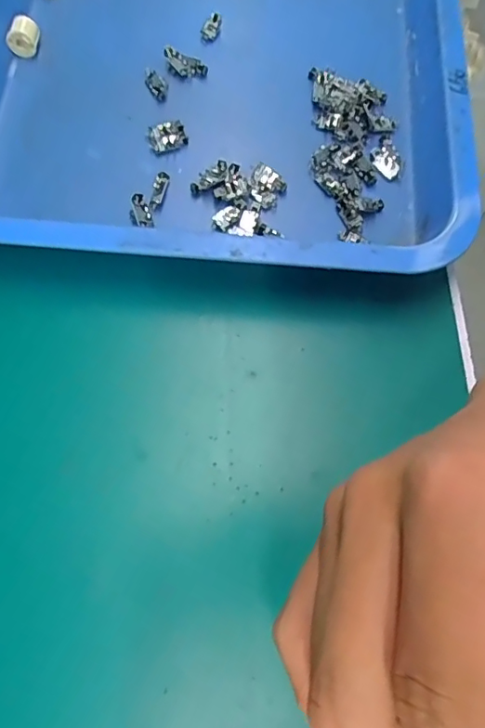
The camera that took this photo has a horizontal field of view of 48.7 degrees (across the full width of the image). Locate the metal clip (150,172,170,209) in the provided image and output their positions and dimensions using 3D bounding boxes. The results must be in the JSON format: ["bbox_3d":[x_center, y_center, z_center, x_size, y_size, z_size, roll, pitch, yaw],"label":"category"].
[{"bbox_3d":[-0.053,-0.113,0.345,0.008,0.006,0.027,12,68,4],"label":"metal clip"}]

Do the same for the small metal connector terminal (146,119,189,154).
[{"bbox_3d":[-0.051,-0.154,0.361,0.026,0.005,0.021,-14,69,-6],"label":"small metal connector terminal"}]

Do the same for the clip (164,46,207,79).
[{"bbox_3d":[-0.043,-0.210,0.378,0.033,0.009,0.016,24,70,9],"label":"clip"}]

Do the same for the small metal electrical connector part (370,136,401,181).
[{"bbox_3d":[0.097,-0.139,0.363,0.019,0.007,0.033,-5,68,-3],"label":"small metal electrical connector part"}]

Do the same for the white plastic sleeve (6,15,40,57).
[{"bbox_3d":[-0.158,-0.235,0.388,0.019,0.018,0.023,2,68,0],"label":"white plastic sleeve"}]

